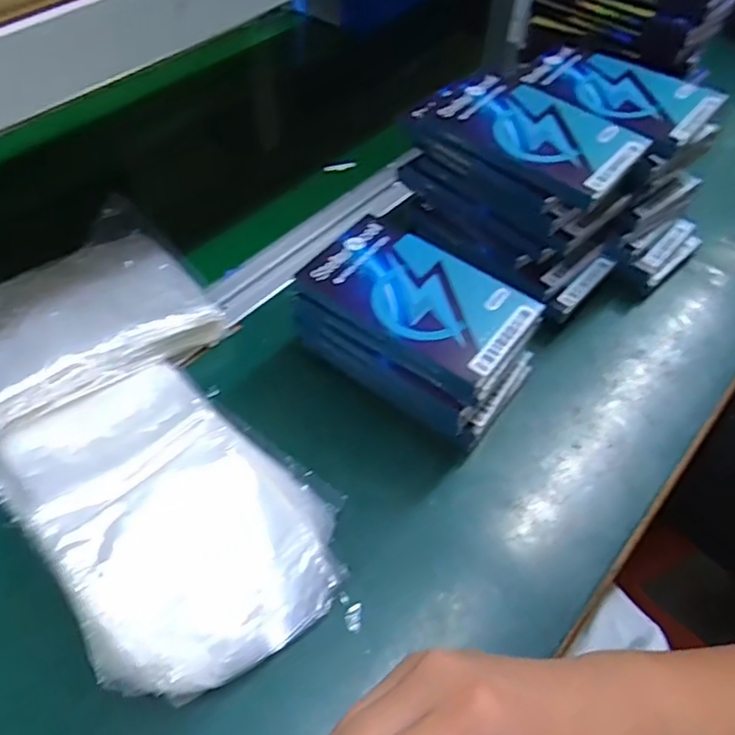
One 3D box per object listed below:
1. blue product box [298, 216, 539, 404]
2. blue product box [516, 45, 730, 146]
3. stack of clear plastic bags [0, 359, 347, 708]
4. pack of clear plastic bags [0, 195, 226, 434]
[{"bbox_3d":[0.030,-0.042,0.386,0.130,0.020,0.077,32,59,21],"label":"blue product box"},{"bbox_3d":[0.176,-0.199,0.451,0.084,0.016,0.128,-37,61,-25],"label":"blue product box"},{"bbox_3d":[-0.109,0.077,0.353,0.135,0.035,0.192,-35,61,-24],"label":"stack of clear plastic bags"},{"bbox_3d":[-0.207,-0.034,0.420,0.191,0.027,0.123,-31,62,-30],"label":"pack of clear plastic bags"}]

